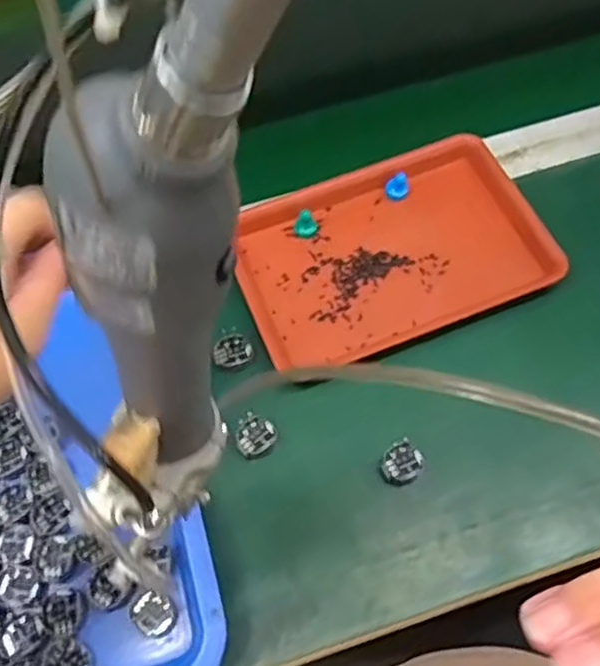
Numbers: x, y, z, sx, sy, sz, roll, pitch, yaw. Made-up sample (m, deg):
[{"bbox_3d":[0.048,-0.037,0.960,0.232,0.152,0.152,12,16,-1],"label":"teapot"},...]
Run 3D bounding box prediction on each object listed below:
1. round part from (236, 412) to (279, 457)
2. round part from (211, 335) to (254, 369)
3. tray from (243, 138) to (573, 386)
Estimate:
[{"bbox_3d":[-0.031,0.070,0.458,0.027,0.013,0.027,-1,62,2],"label":"round part"},{"bbox_3d":[-0.049,0.014,0.487,0.028,0.010,0.023,-22,63,-8],"label":"round part"},{"bbox_3d":[0.067,-0.069,0.520,0.228,0.025,0.156,-22,63,-8],"label":"tray"}]

